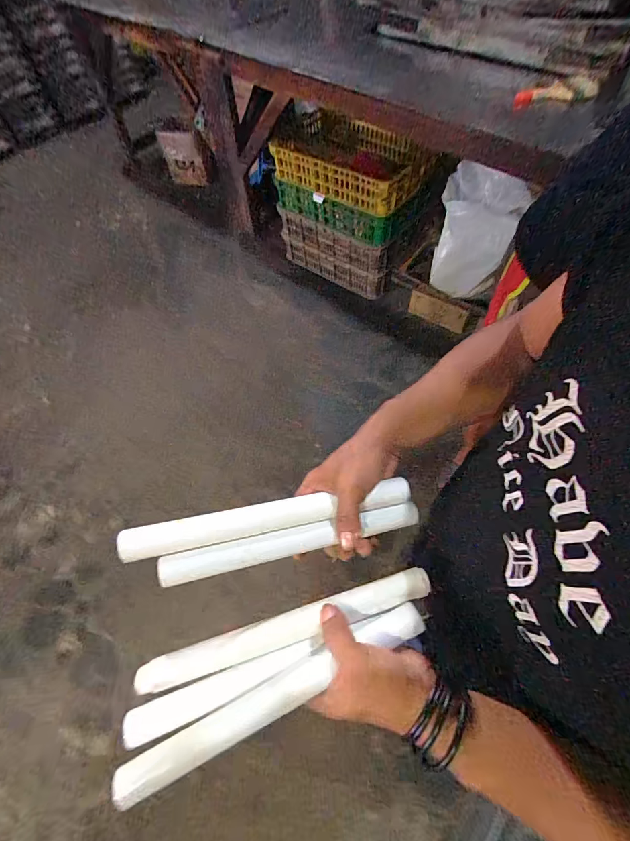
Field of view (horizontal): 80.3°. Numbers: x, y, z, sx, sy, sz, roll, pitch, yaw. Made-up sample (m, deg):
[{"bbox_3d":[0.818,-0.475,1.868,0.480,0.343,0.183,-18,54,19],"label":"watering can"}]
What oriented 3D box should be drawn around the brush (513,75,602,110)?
[{"bbox_3d":[0.663,-0.901,1.027,0.217,0.048,0.042,-1,61,3],"label":"brush"}]

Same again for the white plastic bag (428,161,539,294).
[{"bbox_3d":[0.517,-0.608,1.223,0.231,0.323,0.192,16,63,13],"label":"white plastic bag"}]

